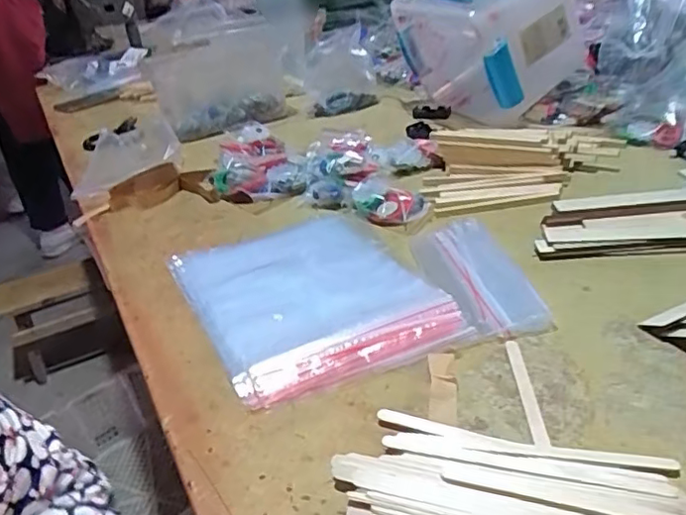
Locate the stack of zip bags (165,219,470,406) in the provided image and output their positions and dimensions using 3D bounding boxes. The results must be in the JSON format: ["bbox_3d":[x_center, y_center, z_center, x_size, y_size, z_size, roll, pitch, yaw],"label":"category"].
[{"bbox_3d":[-0.037,0.027,0.533,0.186,0.019,0.257,-16,30,-19],"label":"stack of zip bags"}]

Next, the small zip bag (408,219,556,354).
[{"bbox_3d":[0.111,0.015,0.522,0.078,0.017,0.186,-12,30,-3],"label":"small zip bag"}]

